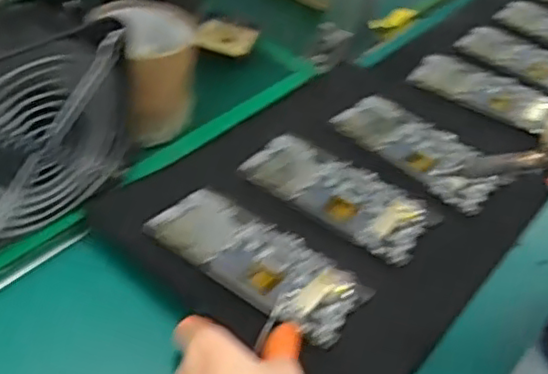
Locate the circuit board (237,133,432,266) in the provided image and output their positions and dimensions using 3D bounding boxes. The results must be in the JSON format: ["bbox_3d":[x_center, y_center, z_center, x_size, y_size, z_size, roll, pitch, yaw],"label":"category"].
[{"bbox_3d":[0.052,0.004,0.536,0.148,0.015,0.074,25,45,23],"label":"circuit board"}]

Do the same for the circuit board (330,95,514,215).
[{"bbox_3d":[0.132,-0.039,0.586,0.075,0.008,0.157,-29,58,-34],"label":"circuit board"}]

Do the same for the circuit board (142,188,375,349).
[{"bbox_3d":[-0.010,0.051,0.468,0.154,0.004,0.076,30,38,18],"label":"circuit board"}]

